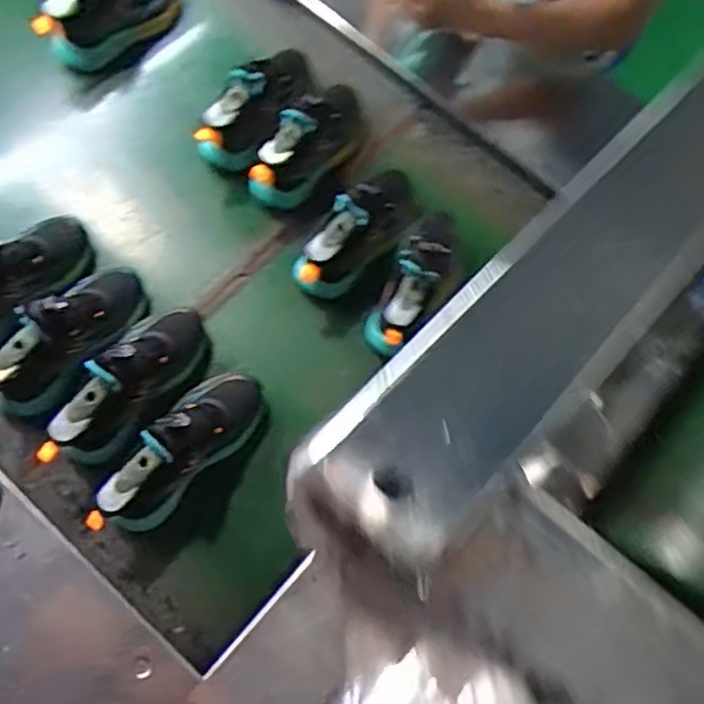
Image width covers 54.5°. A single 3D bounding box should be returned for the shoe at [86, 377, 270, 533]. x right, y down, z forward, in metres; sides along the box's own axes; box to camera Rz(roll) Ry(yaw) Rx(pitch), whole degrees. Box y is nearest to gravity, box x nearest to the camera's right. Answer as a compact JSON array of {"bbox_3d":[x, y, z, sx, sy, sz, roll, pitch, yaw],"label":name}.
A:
[{"bbox_3d":[-0.206,0.110,0.787,0.092,0.136,0.240,36,61,14],"label":"shoe"}]

